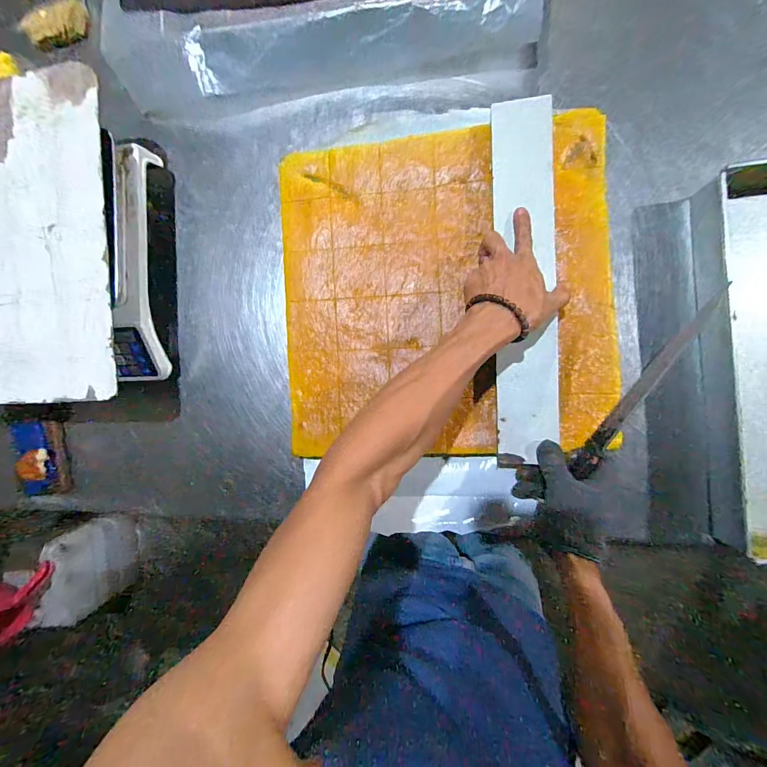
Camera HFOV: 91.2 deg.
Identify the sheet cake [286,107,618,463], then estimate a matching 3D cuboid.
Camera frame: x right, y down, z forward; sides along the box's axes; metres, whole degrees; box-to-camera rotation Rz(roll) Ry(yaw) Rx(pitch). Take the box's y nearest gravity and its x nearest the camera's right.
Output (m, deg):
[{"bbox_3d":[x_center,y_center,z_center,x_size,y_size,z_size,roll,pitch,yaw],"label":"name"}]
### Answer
[{"bbox_3d":[0.072,-0.121,0.502,0.424,0.027,0.418,-2,89,8],"label":"sheet cake"}]

